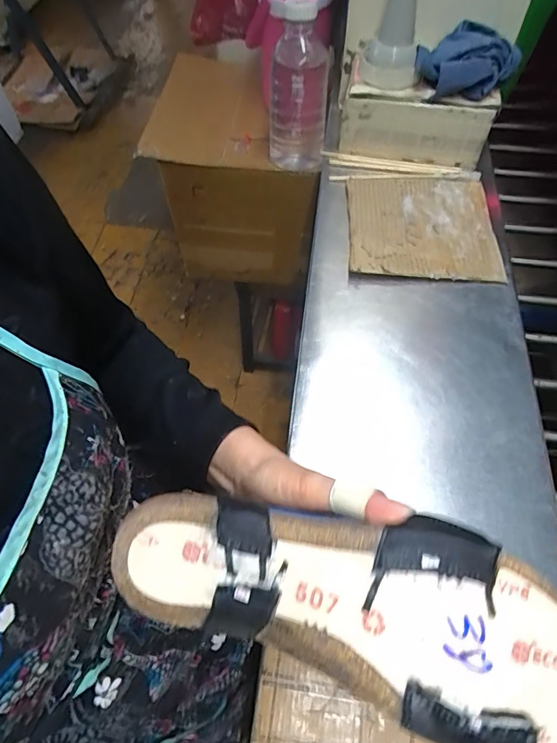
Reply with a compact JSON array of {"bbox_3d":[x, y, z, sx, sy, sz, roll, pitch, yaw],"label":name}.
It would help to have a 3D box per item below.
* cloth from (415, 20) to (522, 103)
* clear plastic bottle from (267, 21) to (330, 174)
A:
[{"bbox_3d":[0.224,-0.373,0.565,0.104,0.046,0.080,38,64,18],"label":"cloth"},{"bbox_3d":[0.031,-0.404,0.716,0.089,0.192,0.072,1,58,0],"label":"clear plastic bottle"}]

